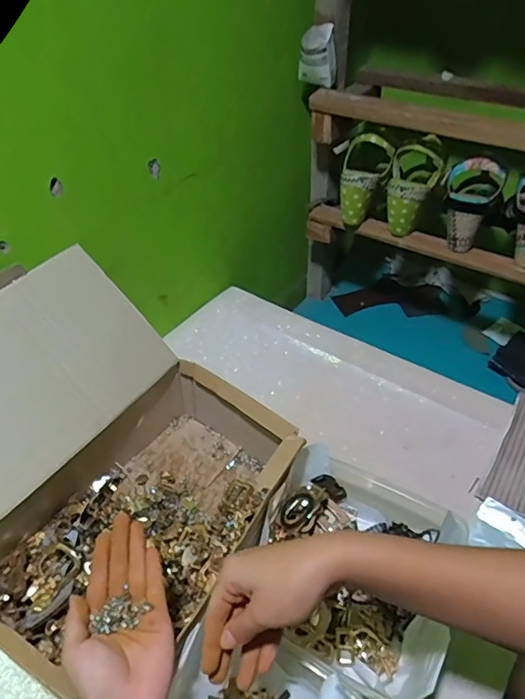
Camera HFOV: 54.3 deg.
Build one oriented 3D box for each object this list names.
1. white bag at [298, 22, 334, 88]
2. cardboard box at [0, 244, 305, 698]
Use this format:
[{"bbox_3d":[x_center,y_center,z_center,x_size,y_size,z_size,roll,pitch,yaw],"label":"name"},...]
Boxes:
[{"bbox_3d":[0.084,-0.457,0.794,0.054,0.078,0.034,4,42,6],"label":"white bag"},{"bbox_3d":[-0.175,0.109,0.539,0.340,0.228,0.327,28,50,29],"label":"cardboard box"}]

